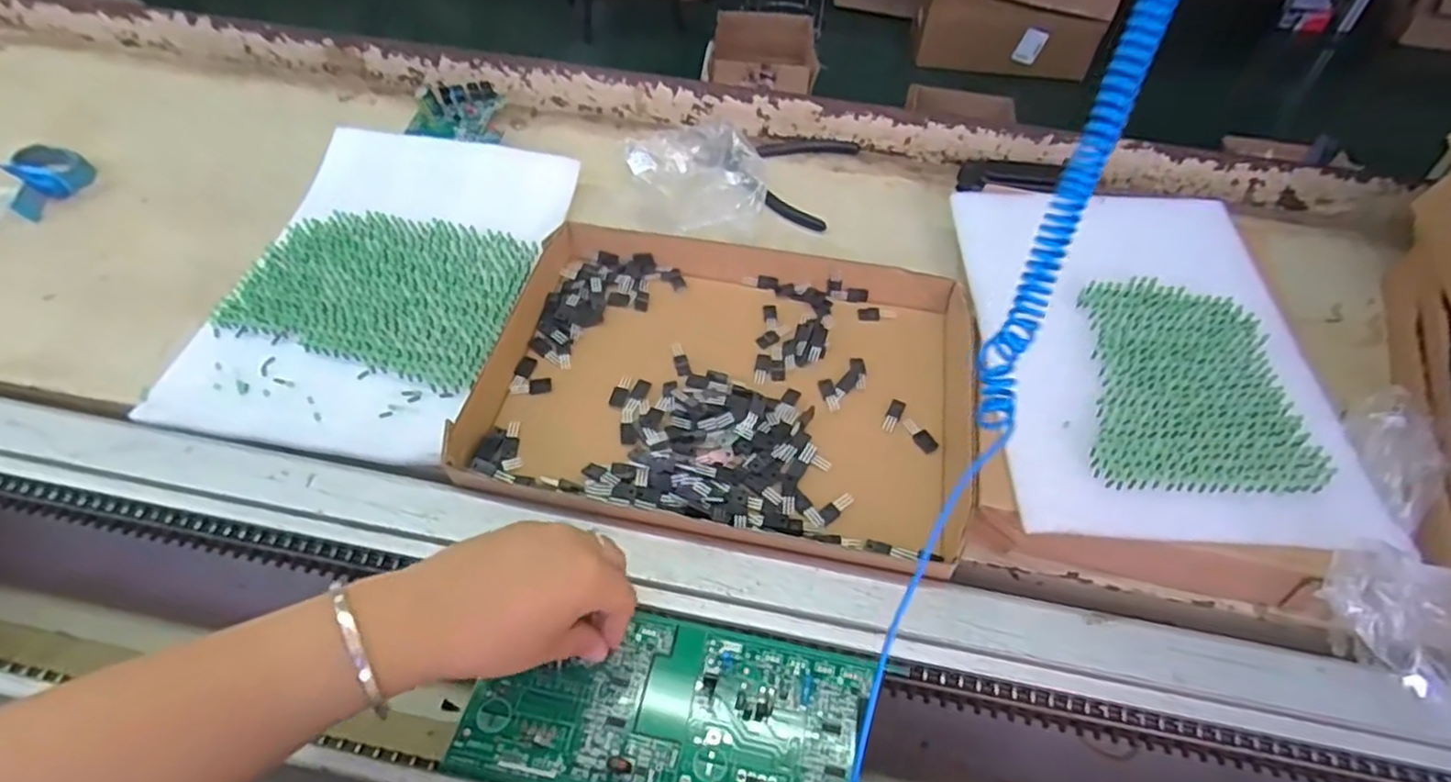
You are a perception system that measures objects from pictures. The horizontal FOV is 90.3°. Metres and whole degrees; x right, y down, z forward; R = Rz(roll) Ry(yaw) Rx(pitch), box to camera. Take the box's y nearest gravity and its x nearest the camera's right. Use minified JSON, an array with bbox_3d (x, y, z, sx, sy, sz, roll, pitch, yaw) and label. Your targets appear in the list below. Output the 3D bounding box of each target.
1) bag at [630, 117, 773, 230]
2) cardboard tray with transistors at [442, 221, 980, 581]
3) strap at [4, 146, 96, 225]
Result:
[{"bbox_3d":[-0.023,-0.179,0.598,0.112,0.049,0.105,-2,51,-5],"label":"bag"},{"bbox_3d":[0.007,-0.014,0.499,0.317,0.031,0.236,10,49,5],"label":"cardboard tray with transistors"},{"bbox_3d":[-0.572,-0.178,0.605,0.063,0.027,0.063,28,53,19],"label":"strap"}]

